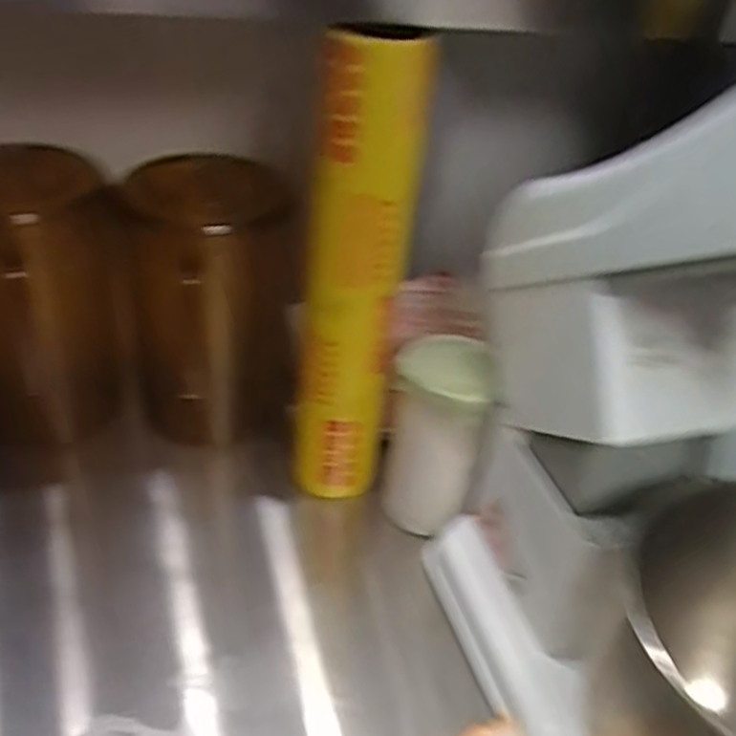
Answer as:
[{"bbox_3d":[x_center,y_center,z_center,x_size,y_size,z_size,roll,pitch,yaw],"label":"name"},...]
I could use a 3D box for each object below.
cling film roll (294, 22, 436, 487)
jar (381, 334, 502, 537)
[{"bbox_3d":[-0.013,-0.067,0.700,0.093,0.447,0.070,7,35,0],"label":"cling film roll"},{"bbox_3d":[0.066,0.070,0.765,0.090,0.195,0.096,5,35,-3],"label":"jar"}]

